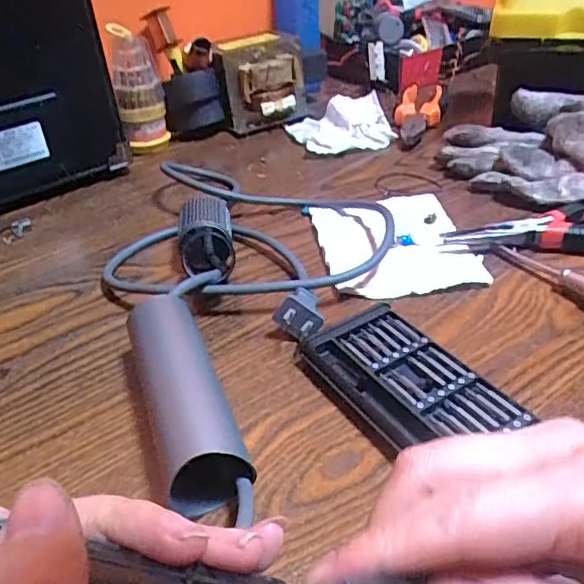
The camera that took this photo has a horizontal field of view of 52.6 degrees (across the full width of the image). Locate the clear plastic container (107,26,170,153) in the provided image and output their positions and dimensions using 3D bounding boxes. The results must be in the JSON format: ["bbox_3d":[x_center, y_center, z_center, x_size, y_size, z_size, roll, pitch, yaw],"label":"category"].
[{"bbox_3d":[-0.143,-0.187,0.553,0.043,0.107,0.043,-10,36,-10],"label":"clear plastic container"}]

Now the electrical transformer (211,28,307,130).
[{"bbox_3d":[-0.029,-0.210,0.599,0.086,0.087,0.052,-3,35,0],"label":"electrical transformer"}]

